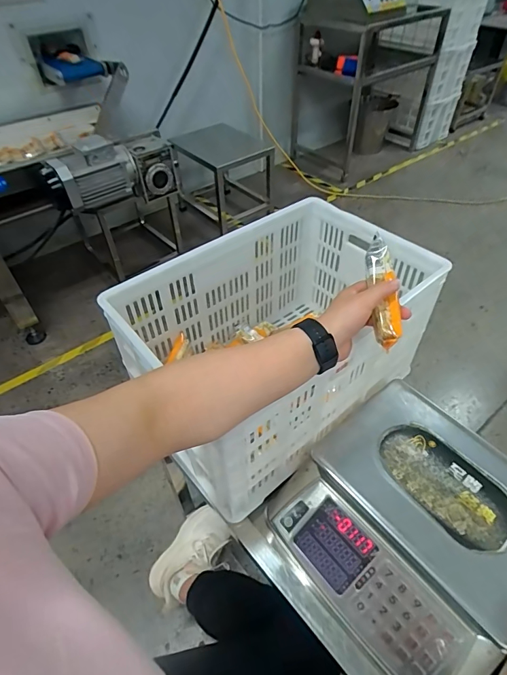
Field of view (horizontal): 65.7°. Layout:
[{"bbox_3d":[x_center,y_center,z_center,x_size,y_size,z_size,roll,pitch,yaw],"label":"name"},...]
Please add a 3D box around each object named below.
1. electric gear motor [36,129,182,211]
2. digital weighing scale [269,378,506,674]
[{"bbox_3d":[-0.482,-0.571,1.351,0.433,0.227,0.167,-30,53,-23],"label":"electric gear motor"},{"bbox_3d":[0.241,0.260,0.578,0.326,0.092,0.315,-32,54,-25],"label":"digital weighing scale"}]

